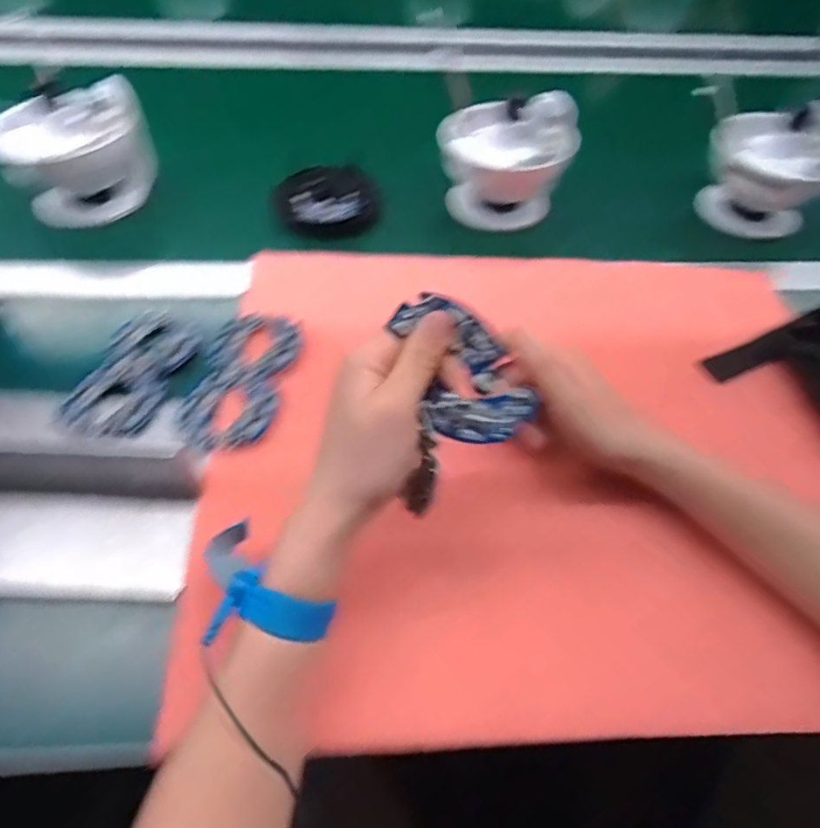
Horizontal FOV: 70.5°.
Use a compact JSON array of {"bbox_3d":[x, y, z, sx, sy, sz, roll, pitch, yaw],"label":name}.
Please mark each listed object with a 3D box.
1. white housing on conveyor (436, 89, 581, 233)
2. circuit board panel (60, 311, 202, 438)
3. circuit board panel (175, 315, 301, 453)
[{"bbox_3d":[0.093,-0.250,0.580,0.126,0.104,0.104,12,55,4],"label":"white housing on conveyor"},{"bbox_3d":[-0.208,-0.033,0.438,0.068,0.012,0.123,15,56,5],"label":"circuit board panel"},{"bbox_3d":[-0.126,-0.027,0.432,0.069,0.013,0.129,8,55,1],"label":"circuit board panel"}]

